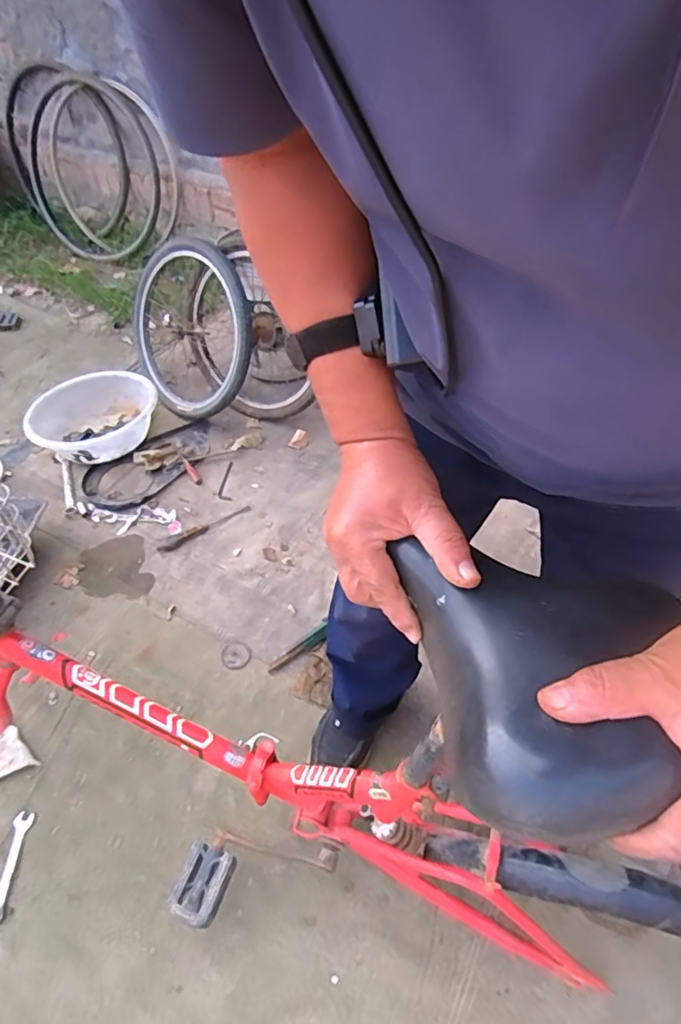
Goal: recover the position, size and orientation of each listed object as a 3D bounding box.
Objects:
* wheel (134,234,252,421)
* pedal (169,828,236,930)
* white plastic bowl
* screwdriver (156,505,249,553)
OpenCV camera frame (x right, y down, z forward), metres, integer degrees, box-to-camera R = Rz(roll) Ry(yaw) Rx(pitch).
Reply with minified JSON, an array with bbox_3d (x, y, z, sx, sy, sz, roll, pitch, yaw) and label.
[{"bbox_3d":[-0.418,-0.513,1.505,0.462,0.433,0.076,55,35,4],"label":"wheel"},{"bbox_3d":[-0.197,0.528,0.792,0.077,0.022,0.113,12,51,11],"label":"pedal"},{"bbox_3d":[-0.682,-0.266,1.523,0.326,0.111,0.328,0,50,1],"label":"white plastic bowl"},{"bbox_3d":[-0.328,0.043,1.330,0.240,0.021,0.025,-30,56,-22],"label":"screwdriver"}]

